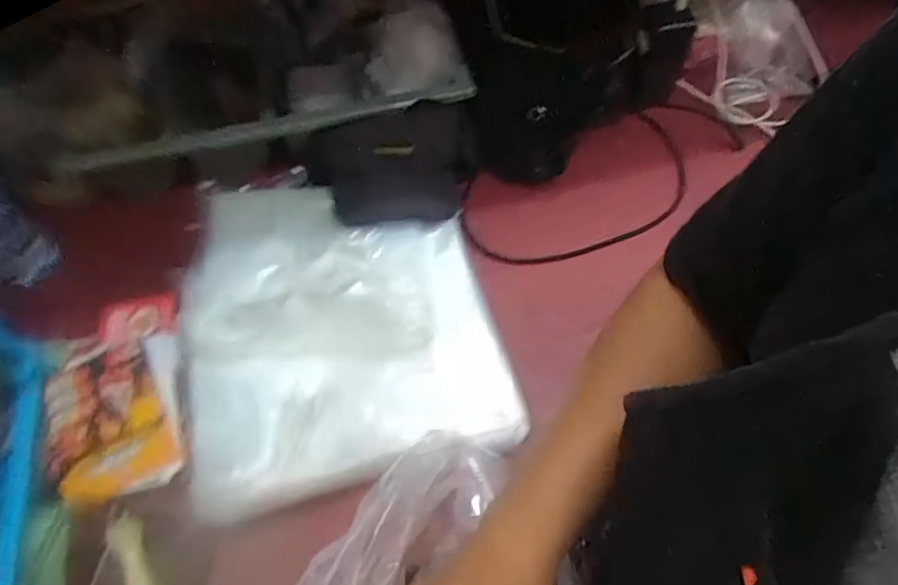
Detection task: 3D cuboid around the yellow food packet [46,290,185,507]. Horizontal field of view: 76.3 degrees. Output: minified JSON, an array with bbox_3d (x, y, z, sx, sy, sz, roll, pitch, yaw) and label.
[{"bbox_3d":[-0.332,0.099,0.569,0.124,0.020,0.205,-16,61,-7],"label":"yellow food packet"}]

